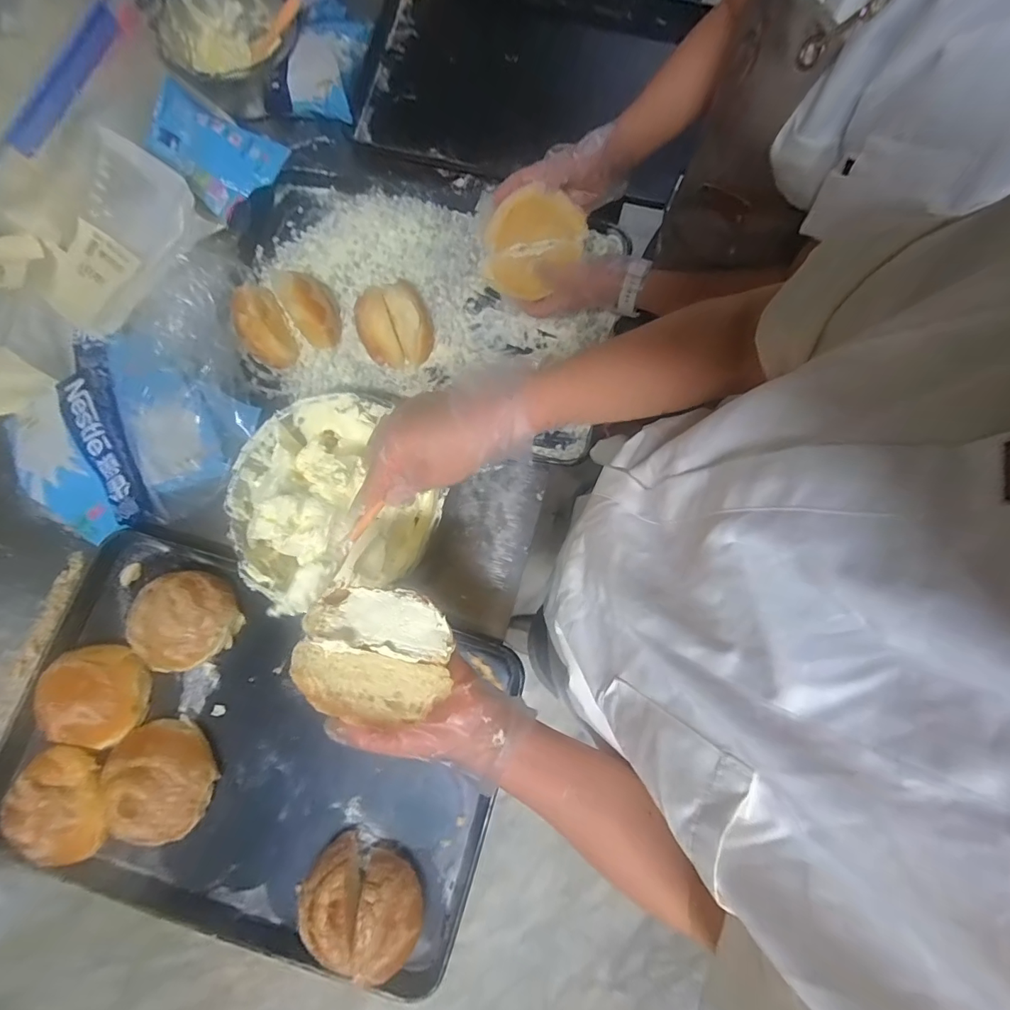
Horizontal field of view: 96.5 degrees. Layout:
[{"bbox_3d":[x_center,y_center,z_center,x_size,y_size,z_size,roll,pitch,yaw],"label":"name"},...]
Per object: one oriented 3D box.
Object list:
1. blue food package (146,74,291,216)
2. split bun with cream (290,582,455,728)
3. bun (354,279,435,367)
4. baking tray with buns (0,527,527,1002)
[{"bbox_3d":[-0.461,-0.551,0.686,0.239,0.061,0.138,36,81,5],"label":"blue food package"},{"bbox_3d":[-0.110,0.124,0.382,0.115,0.046,0.098,13,62,-12],"label":"split bun with cream"},{"bbox_3d":[-0.161,-0.260,0.657,0.105,0.055,0.105,0,80,-1],"label":"bun"},{"bbox_3d":[-0.317,0.290,0.558,0.602,0.090,0.408,15,80,2],"label":"baking tray with buns"}]

